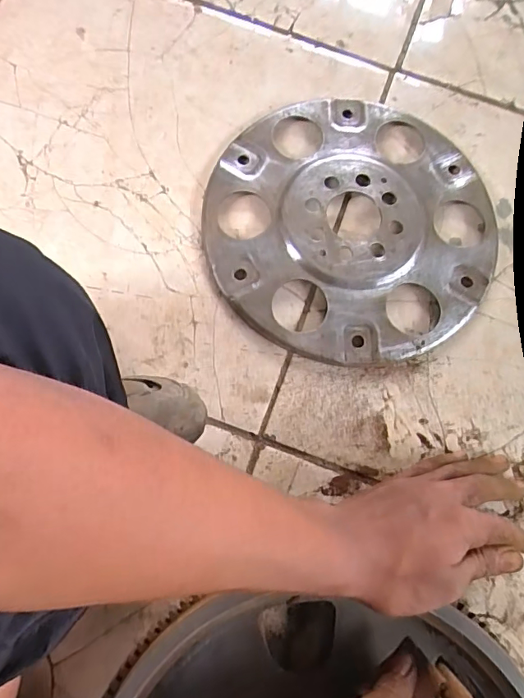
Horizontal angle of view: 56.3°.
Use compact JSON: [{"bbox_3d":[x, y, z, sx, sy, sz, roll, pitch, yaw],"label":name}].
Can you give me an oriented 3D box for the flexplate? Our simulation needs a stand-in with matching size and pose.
[{"bbox_3d":[0.081,-0.115,0.443,0.255,0.016,0.256,1,75,-2],"label":"flexplate"}]

